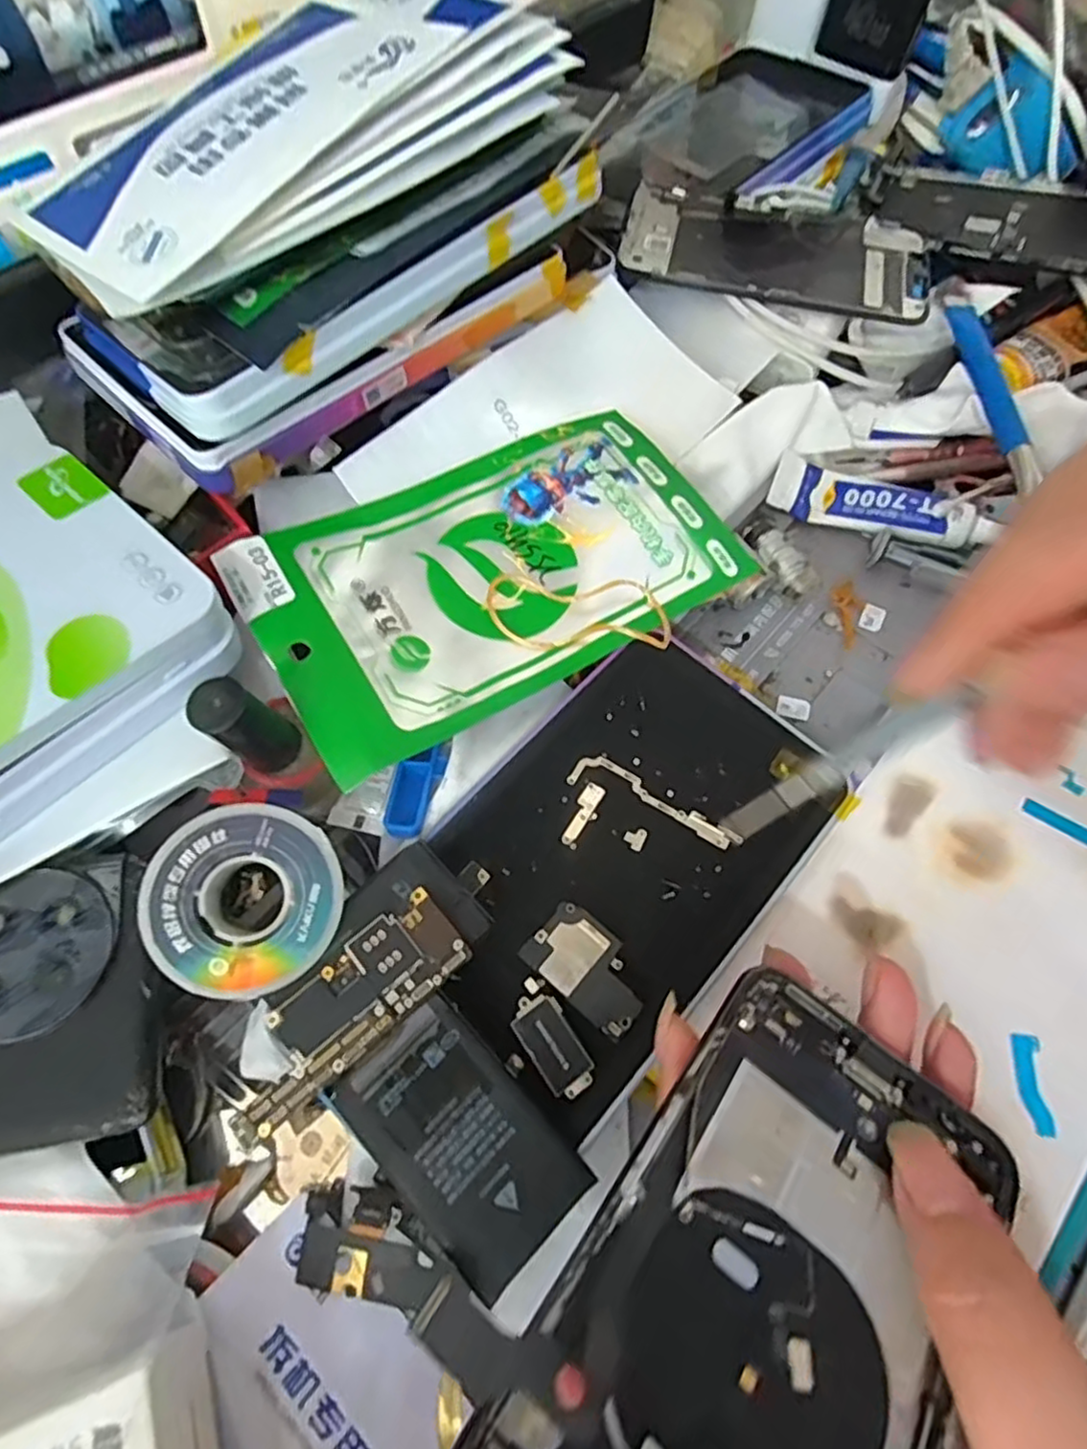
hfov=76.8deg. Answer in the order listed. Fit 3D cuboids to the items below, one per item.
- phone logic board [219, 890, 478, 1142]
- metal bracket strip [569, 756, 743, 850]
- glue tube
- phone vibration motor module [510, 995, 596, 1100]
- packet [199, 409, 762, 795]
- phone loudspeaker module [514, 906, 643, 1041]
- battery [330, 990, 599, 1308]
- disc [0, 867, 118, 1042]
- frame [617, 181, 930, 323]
[{"bbox_3d":[-0.058,0.082,0.199,0.076,0.006,0.026,-39,71,-17],"label":"phone logic board"},{"bbox_3d":[0.039,0.028,0.239,0.062,0.004,0.014,27,68,11],"label":"metal bracket strip"},{"bbox_3d":[0.149,-0.098,0.302,0.094,0.016,0.028,19,66,8],"label":"glue tube"},{"bbox_3d":[0.003,0.096,0.207,0.015,0.004,0.030,-31,69,-14],"label":"phone vibration motor module"},{"bbox_3d":[-0.018,-0.062,0.256,0.174,0.026,0.103,-30,69,-14],"label":"packet"},{"bbox_3d":[0.015,0.076,0.216,0.039,0.004,0.024,39,70,16],"label":"phone loudspeaker module"},{"bbox_3d":[-0.023,0.114,0.189,0.040,0.004,0.066,-42,73,-17],"label":"battery"},{"bbox_3d":[-0.142,0.061,0.187,0.043,0.004,0.042,0,65,0],"label":"disc"},{"bbox_3d":[0.112,-0.228,0.331,0.143,0.011,0.072,13,66,5],"label":"frame"}]

